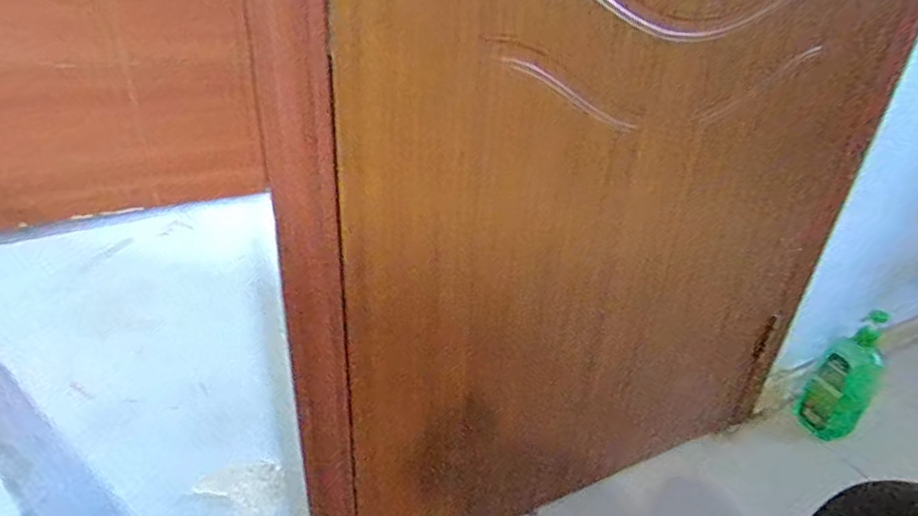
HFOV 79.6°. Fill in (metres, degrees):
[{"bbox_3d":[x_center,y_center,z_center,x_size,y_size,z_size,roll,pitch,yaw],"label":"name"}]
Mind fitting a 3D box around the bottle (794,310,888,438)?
[{"bbox_3d":[0.766,0.239,1.099,0.106,0.274,0.108,-23,40,-39],"label":"bottle"}]

